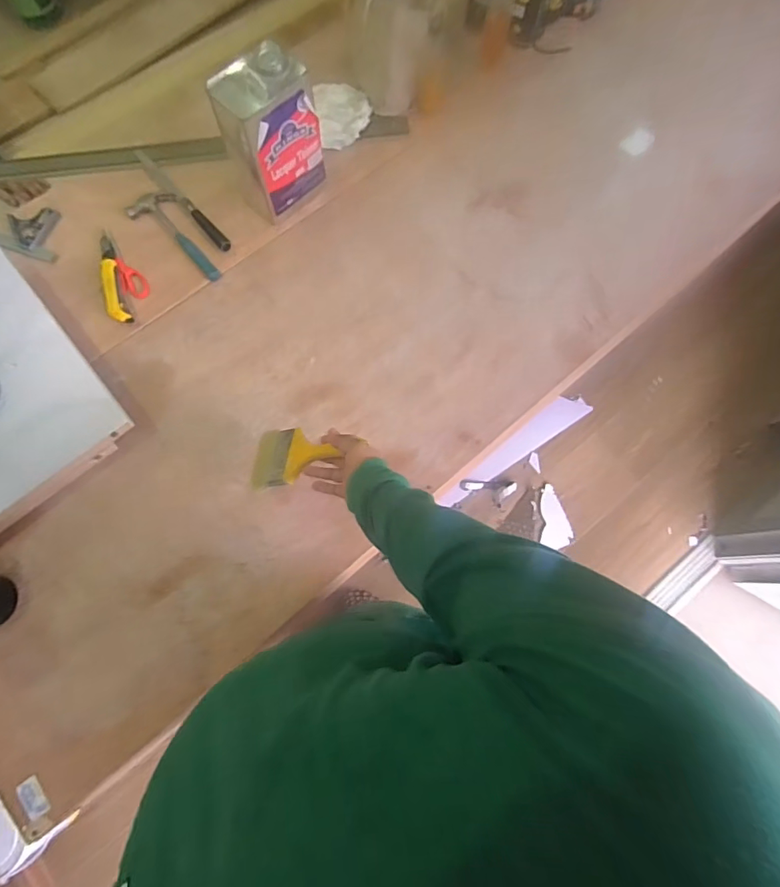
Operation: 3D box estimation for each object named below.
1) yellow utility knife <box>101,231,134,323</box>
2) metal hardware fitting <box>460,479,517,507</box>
[{"bbox_3d":[-0.532,-0.315,0.911,0.038,0.016,0.193,-20,76,-6],"label":"yellow utility knife"},{"bbox_3d":[0.286,0.140,1.380,0.154,0.029,0.077,-1,75,-1],"label":"metal hardware fitting"}]

